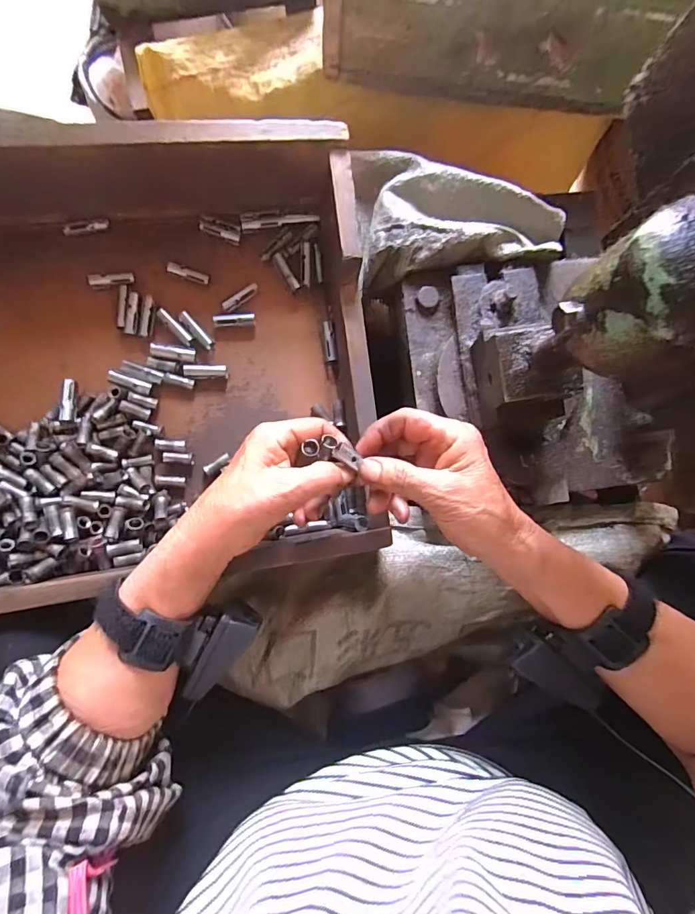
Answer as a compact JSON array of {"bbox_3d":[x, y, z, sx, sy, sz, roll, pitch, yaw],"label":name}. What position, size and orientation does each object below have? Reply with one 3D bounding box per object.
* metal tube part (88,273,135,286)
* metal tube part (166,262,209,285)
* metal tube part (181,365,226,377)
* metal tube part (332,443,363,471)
[{"bbox_3d":[-0.204,-0.154,0.390,0.035,0.011,0.009,-11,88,-3],"label":"metal tube part"},{"bbox_3d":[-0.141,-0.163,0.398,0.036,0.005,0.009,15,86,-17],"label":"metal tube part"},{"bbox_3d":[-0.126,-0.076,0.397,0.035,0.009,0.009,-3,87,-3],"label":"metal tube part"},{"bbox_3d":[0.000,0.000,0.307,0.020,0.006,0.011,38,86,0],"label":"metal tube part"}]

